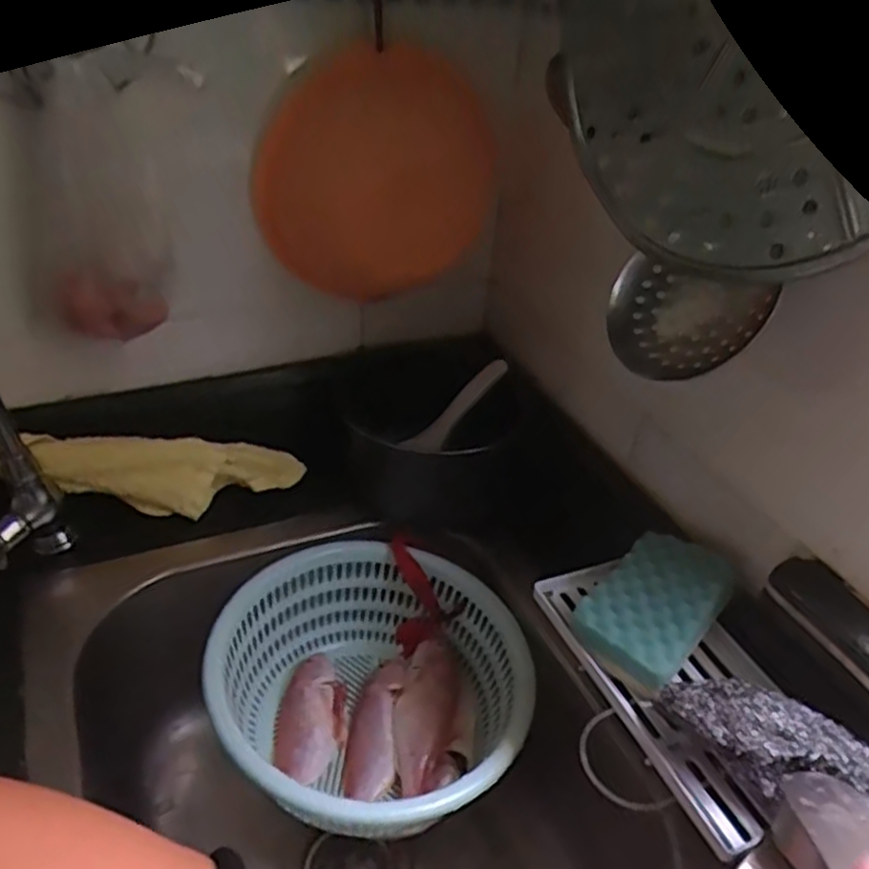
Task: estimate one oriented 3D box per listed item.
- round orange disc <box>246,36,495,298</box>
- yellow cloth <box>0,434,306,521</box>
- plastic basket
[{"bbox_3d":[-0.053,-0.233,0.714,0.241,0.241,0.041,-8,49,-29],"label":"round orange disc"},{"bbox_3d":[-0.254,0.035,0.649,0.277,0.070,0.016,7,7,-27],"label":"yellow cloth"},{"bbox_3d":[-0.049,0.211,0.621,0.240,0.116,0.244,4,36,-3],"label":"plastic basket"}]

